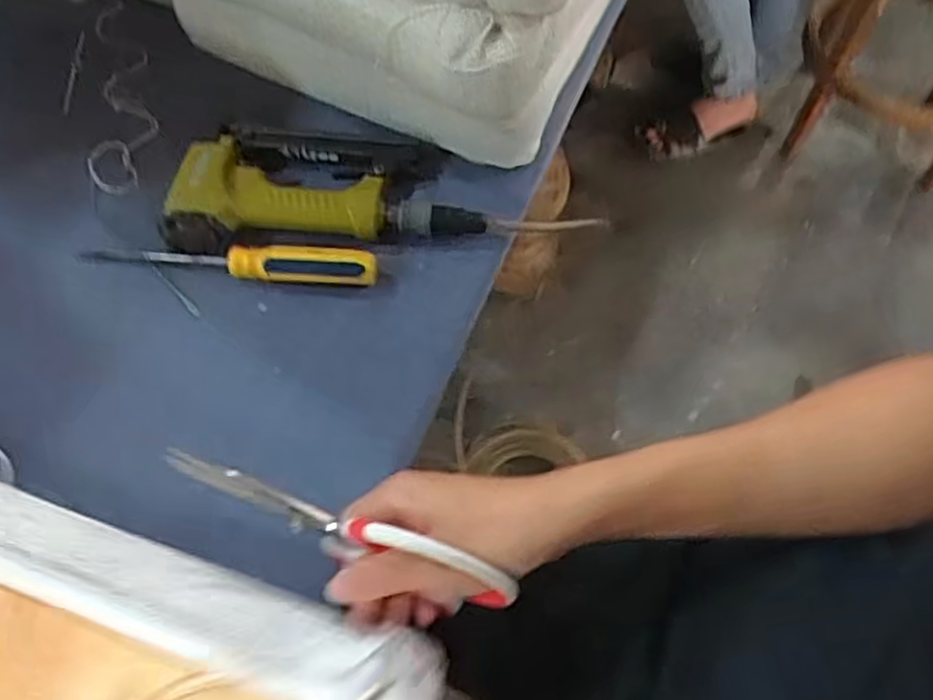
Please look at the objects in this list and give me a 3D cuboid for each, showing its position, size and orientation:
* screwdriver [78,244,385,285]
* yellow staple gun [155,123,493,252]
[{"bbox_3d":[-0.188,-0.068,0.592,0.234,0.022,0.026,2,66,4],"label":"screwdriver"},{"bbox_3d":[-0.116,-0.148,0.611,0.244,0.048,0.120,-6,66,0],"label":"yellow staple gun"}]

